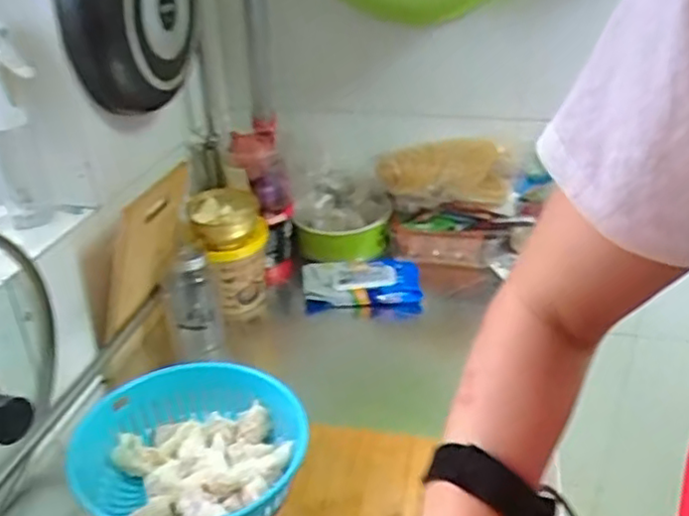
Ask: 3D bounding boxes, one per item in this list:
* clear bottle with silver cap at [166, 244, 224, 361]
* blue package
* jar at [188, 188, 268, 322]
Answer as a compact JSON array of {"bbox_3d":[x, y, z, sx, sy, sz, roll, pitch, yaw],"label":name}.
[{"bbox_3d":[-0.210,0.062,0.923,0.062,0.157,0.066,-11,30,-16],"label":"clear bottle with silver cap"},{"bbox_3d":[0.026,0.045,1.062,0.181,0.048,0.112,-1,29,1],"label":"blue package"},{"bbox_3d":[-0.159,0.003,0.958,0.097,0.189,0.084,-8,30,-12],"label":"jar"}]

